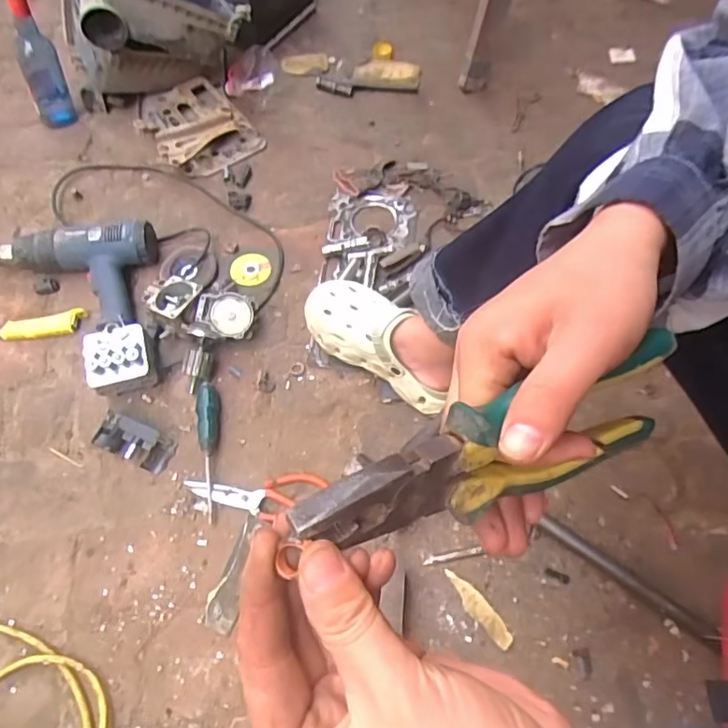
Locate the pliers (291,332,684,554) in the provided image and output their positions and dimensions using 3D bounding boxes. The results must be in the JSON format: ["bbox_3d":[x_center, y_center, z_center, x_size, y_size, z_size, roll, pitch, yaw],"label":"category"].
[{"bbox_3d":[0.058,0.034,0.230,0.183,0.043,0.029,-13,54,-24],"label":"pliers"}]

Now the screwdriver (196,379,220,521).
[{"bbox_3d":[-0.209,0.114,0.749,0.031,0.027,0.185,-6,71,-2],"label":"screwdriver"}]

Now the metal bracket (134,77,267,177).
[{"bbox_3d":[-0.298,-0.419,0.983,0.166,0.081,0.213,-39,62,-22],"label":"metal bracket"}]

